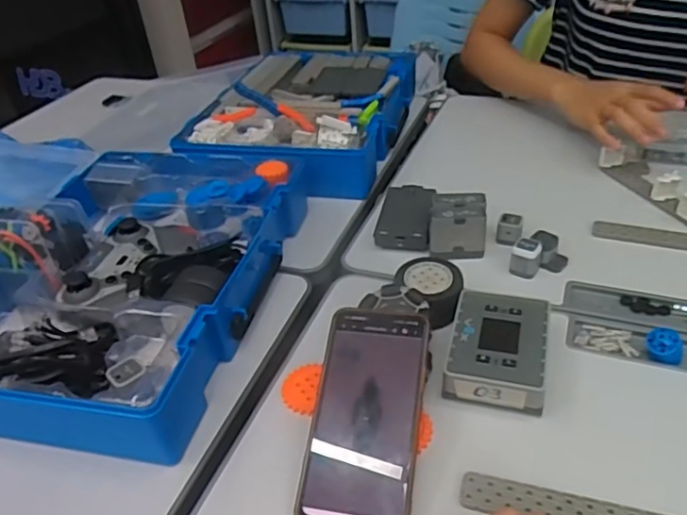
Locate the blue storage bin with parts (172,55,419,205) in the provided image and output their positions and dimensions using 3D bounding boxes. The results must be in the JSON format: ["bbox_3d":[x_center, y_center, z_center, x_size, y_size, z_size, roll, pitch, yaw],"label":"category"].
[{"bbox_3d":[-0.056,-0.211,0.833,0.263,0.072,0.383,6,39,14],"label":"blue storage bin with parts"}]

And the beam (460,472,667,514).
[{"bbox_3d":[0.153,0.166,0.376,0.148,0.004,0.028,8,40,17],"label":"beam"}]

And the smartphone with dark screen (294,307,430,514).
[{"bbox_3d":[0.017,0.110,0.419,0.077,0.010,0.162,4,59,12],"label":"smartphone with dark screen"}]

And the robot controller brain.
[{"bbox_3d":[0.129,0.076,0.479,0.076,0.034,0.103,7,40,17],"label":"robot controller brain"}]

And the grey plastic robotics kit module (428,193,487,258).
[{"bbox_3d":[0.120,-0.034,0.603,0.055,0.039,0.062,5,39,13],"label":"grey plastic robotics kit module"}]

